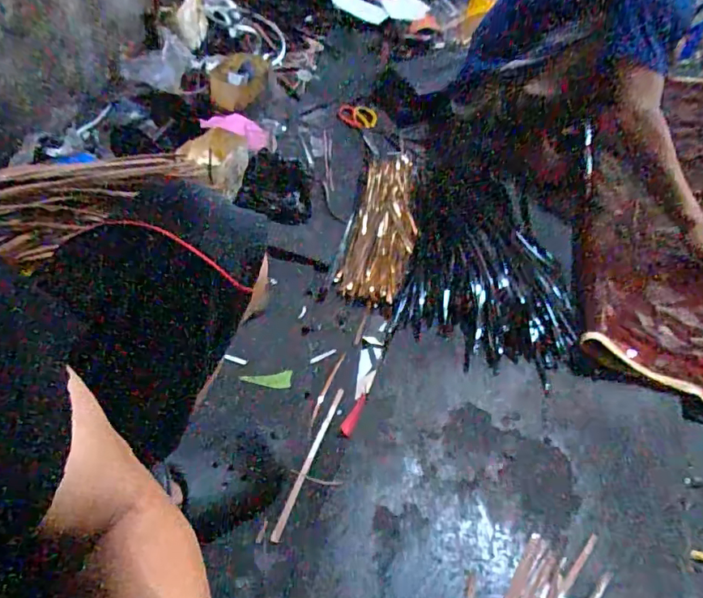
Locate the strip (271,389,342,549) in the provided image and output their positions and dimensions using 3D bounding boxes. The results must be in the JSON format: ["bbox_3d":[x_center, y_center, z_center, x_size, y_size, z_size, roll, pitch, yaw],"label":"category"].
[{"bbox_3d":[-0.054,0.211,0.665,0.009,0.004,0.231,17,49,11],"label":"strip"}]

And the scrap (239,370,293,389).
[{"bbox_3d":[-0.125,0.123,0.734,0.074,0.010,0.028,-7,49,-9],"label":"scrap"}]

